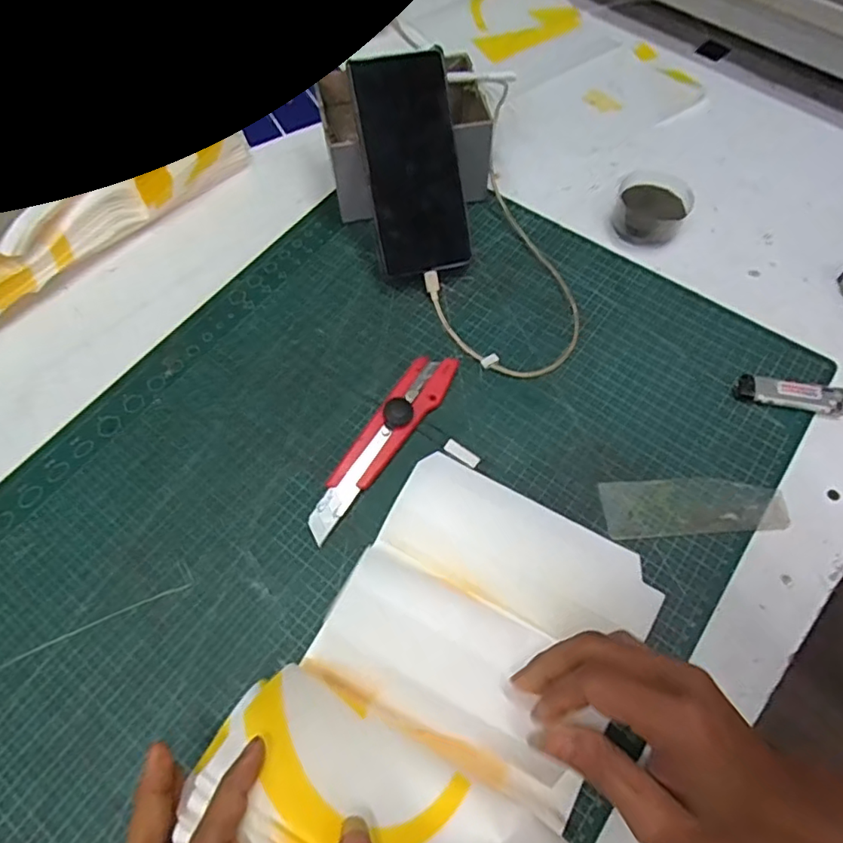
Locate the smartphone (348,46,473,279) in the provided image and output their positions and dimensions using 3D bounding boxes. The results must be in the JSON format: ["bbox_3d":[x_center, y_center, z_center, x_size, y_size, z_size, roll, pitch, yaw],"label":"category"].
[{"bbox_3d":[-0.007,-0.200,0.459,0.073,0.015,0.159,-7,104,13],"label":"smartphone"}]

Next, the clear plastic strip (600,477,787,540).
[{"bbox_3d":[0.188,0.058,0.400,0.122,0.006,0.041,-3,61,0],"label":"clear plastic strip"}]

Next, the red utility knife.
[{"bbox_3d":[-0.026,0.013,0.419,0.033,0.019,0.164,27,66,14],"label":"red utility knife"}]

